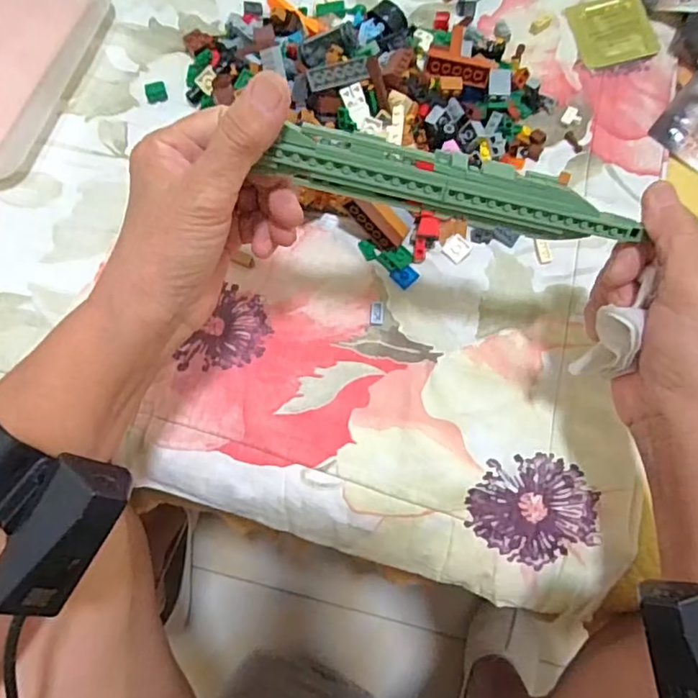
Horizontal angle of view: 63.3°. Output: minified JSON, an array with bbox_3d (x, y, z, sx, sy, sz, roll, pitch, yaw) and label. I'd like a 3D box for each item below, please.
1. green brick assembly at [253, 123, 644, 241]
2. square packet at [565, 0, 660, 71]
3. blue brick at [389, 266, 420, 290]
[{"bbox_3d":[0.051,-0.078,0.276,0.177,0.023,0.022,11,75,-6],"label":"green brick assembly"},{"bbox_3d":[0.218,-0.263,0.469,0.059,0.007,0.067,-13,74,11],"label":"square packet"},{"bbox_3d":[0.040,-0.053,0.405,0.017,0.004,0.017,44,79,10],"label":"blue brick"}]

